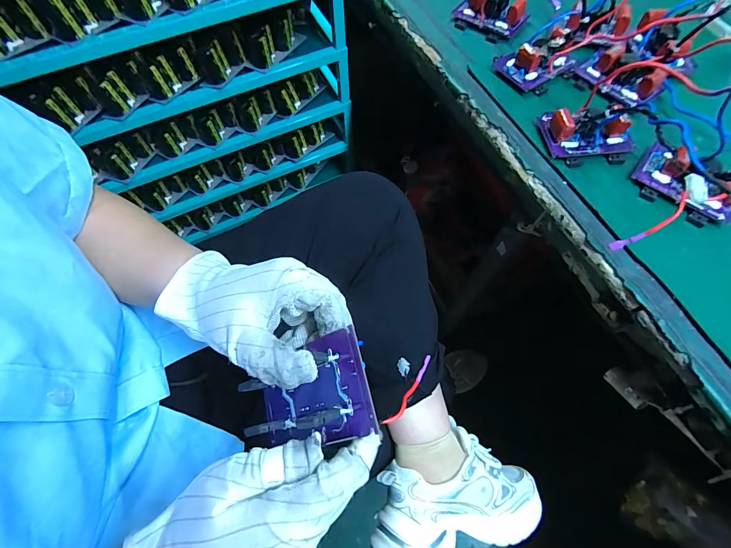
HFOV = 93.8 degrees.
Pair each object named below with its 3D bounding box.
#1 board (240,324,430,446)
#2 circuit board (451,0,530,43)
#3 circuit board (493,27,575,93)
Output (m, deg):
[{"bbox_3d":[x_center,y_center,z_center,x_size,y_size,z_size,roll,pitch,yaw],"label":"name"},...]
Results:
[{"bbox_3d":[-0.037,0.080,0.227,0.095,0.014,0.062,-27,65,34],"label":"board"},{"bbox_3d":[0.174,-0.369,0.481,0.101,0.039,0.059,24,68,12],"label":"circuit board"},{"bbox_3d":[0.219,-0.282,0.438,0.088,0.039,0.069,-31,68,-12],"label":"circuit board"}]

